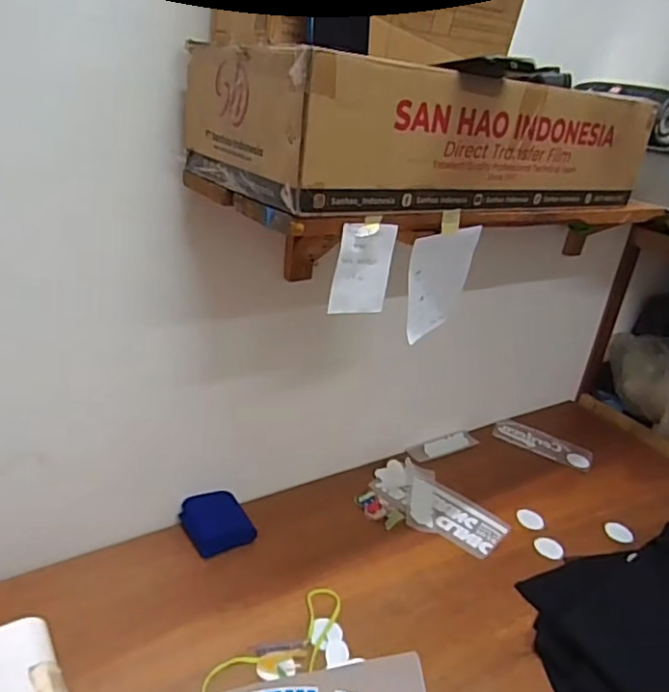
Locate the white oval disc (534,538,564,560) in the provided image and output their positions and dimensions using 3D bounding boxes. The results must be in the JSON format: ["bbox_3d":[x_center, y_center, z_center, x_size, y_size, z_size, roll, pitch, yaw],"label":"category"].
[{"bbox_3d":[0.422,0.399,1.163,0.048,0.006,0.061,-18,26,-25],"label":"white oval disc"}]

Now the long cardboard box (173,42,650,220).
[{"bbox_3d":[0.135,-0.299,0.826,0.607,0.144,0.301,-12,32,-36],"label":"long cardboard box"}]

